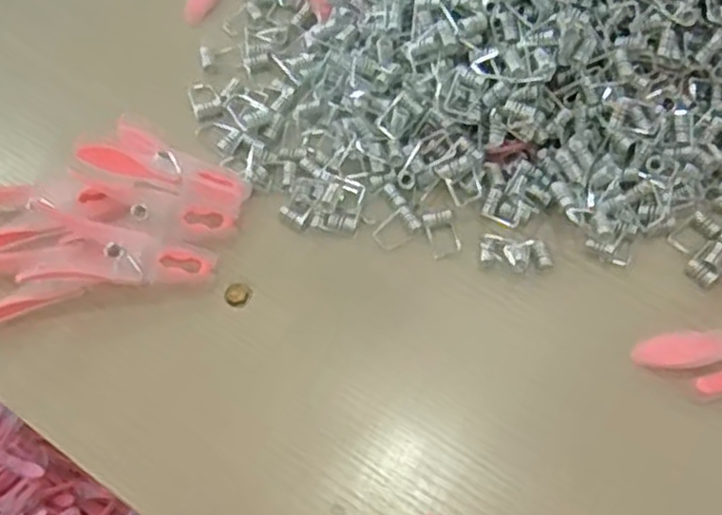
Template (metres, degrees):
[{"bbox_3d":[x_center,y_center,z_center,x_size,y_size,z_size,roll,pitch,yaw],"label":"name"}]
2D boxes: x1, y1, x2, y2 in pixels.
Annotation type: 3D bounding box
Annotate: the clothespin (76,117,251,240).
[{"bbox_3d":[-0.090,-0.037,0.354,0.077,0.016,0.030,26,66,14],"label":"clothespin"}]

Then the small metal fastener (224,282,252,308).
[{"bbox_3d":[-0.055,0.016,0.335,0.011,0.004,0.011,-22,65,-10],"label":"small metal fastener"}]

